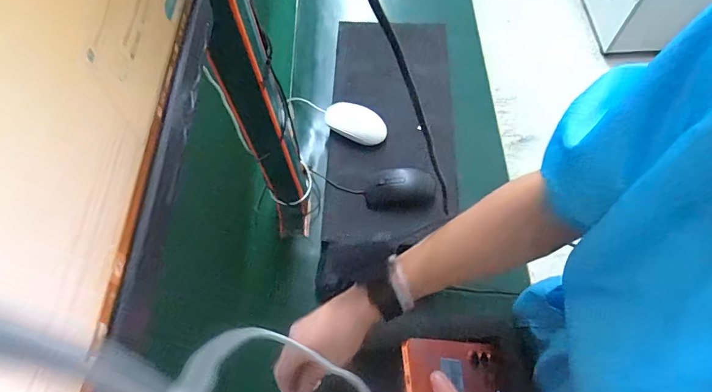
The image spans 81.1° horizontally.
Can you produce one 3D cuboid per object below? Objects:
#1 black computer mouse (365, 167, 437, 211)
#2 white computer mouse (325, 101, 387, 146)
[{"bbox_3d":[0.071,-0.011,0.666,0.105,0.030,0.069,3,63,3],"label":"black computer mouse"},{"bbox_3d":[0.002,-0.124,0.726,0.106,0.052,0.056,22,66,12],"label":"white computer mouse"}]

